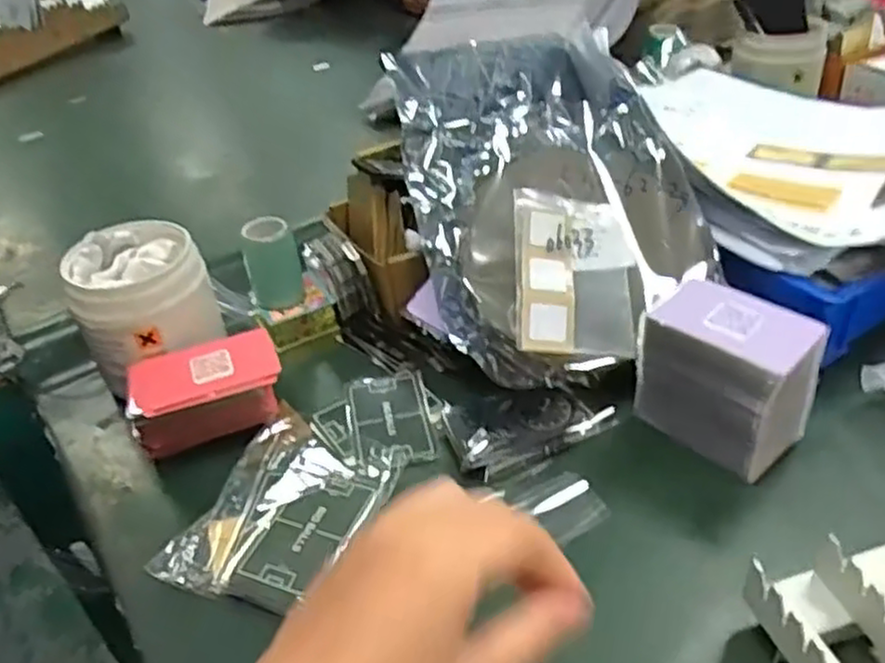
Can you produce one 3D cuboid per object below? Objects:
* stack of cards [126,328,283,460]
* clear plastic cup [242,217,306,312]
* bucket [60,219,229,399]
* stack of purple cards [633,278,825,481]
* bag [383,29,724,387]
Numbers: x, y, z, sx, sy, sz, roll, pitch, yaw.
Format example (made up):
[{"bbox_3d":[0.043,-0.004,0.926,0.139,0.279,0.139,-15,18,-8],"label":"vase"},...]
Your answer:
[{"bbox_3d":[-0.161,0.044,0.514,0.100,0.054,0.057,-13,38,-10],"label":"stack of cards"},{"bbox_3d":[-0.133,-0.052,0.580,0.041,0.065,0.036,-14,38,-11],"label":"clear plastic cup"},{"bbox_3d":[-0.215,-0.009,0.544,0.088,0.108,0.092,-4,38,3],"label":"bucket"},{"bbox_3d":[0.171,0.030,0.455,0.095,0.096,0.057,27,48,35],"label":"stack of purple cards"},{"bbox_3d":[0.077,-0.103,0.539,0.197,0.043,0.273,-16,71,-2],"label":"bag"}]

